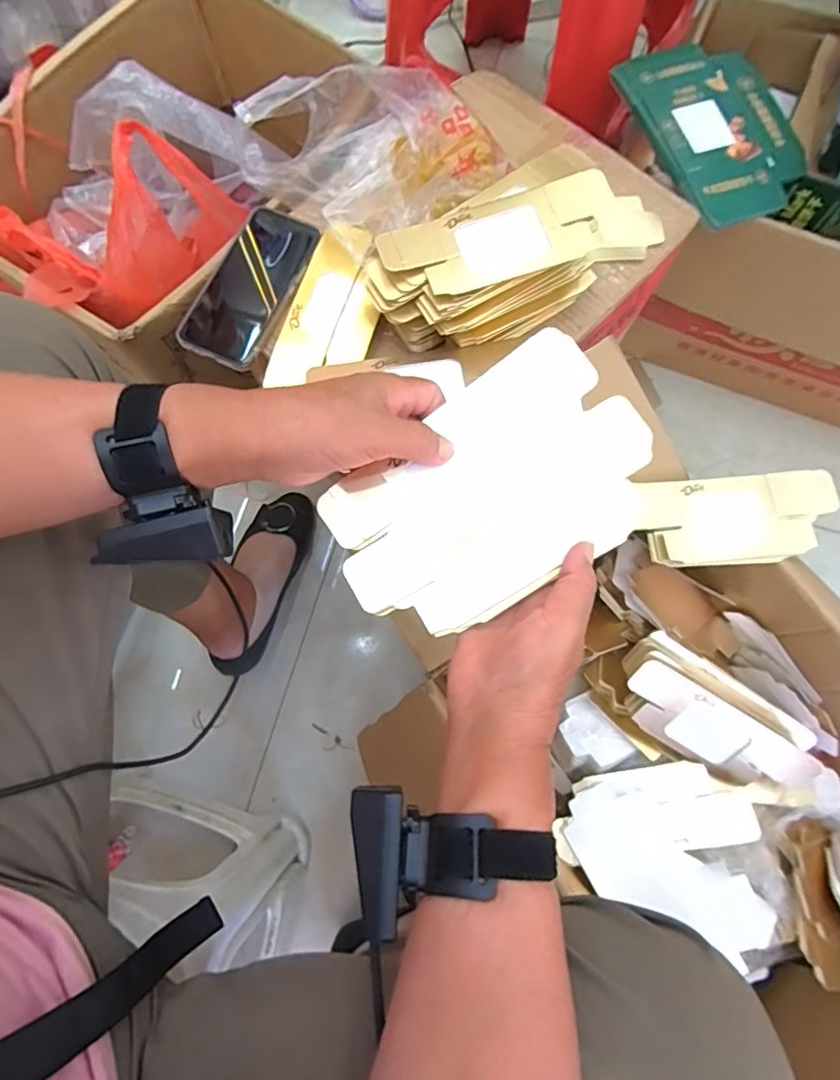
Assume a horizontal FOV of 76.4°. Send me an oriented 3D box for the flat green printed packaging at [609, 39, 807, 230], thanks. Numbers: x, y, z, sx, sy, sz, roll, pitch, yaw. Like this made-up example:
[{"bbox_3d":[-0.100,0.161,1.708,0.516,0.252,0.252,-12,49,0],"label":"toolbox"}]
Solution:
[{"bbox_3d":[0.315,-0.438,0.569,0.146,0.024,0.231,-22,78,-5],"label":"flat green printed packaging"}]

